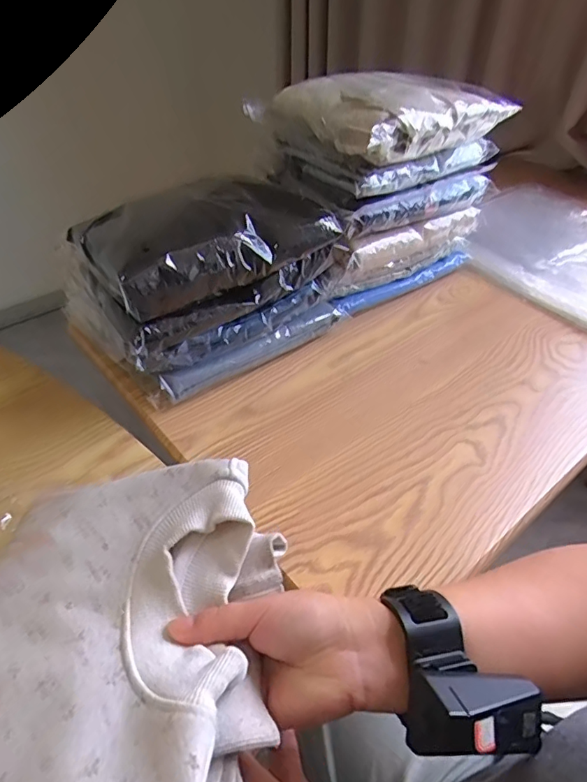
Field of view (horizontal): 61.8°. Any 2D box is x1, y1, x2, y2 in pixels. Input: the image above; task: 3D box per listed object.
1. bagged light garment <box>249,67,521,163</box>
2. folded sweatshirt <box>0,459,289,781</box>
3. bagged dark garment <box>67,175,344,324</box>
[{"bbox_3d":[0.111,-0.352,0.613,0.261,0.061,0.205,-28,49,-28],"label":"bagged light garment"},{"bbox_3d":[-0.114,0.150,0.303,0.209,0.062,0.227,-11,39,14],"label":"folded sweatshirt"},{"bbox_3d":[-0.100,-0.182,0.553,0.257,0.059,0.191,-23,47,-24],"label":"bagged dark garment"}]

